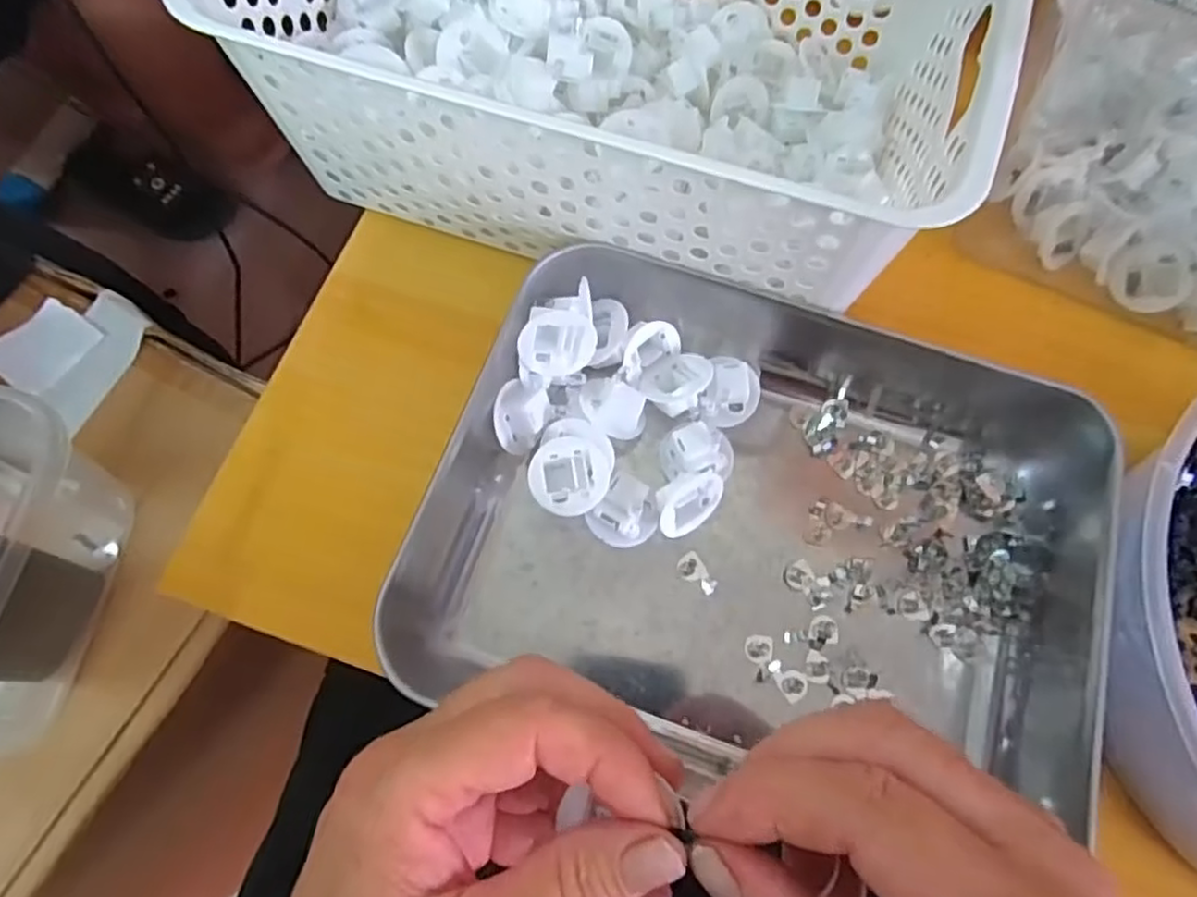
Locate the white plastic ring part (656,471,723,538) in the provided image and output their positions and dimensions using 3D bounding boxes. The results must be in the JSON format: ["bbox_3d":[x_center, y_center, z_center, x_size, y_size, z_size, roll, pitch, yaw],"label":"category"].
[{"bbox_3d":[0.038,0.023,0.294,0.032,0.028,0.012,-33,40,-17],"label":"white plastic ring part"}]

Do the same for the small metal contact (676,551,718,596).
[{"bbox_3d":[0.042,0.054,0.293,0.011,0.004,0.019,-32,75,-12],"label":"small metal contact"}]

